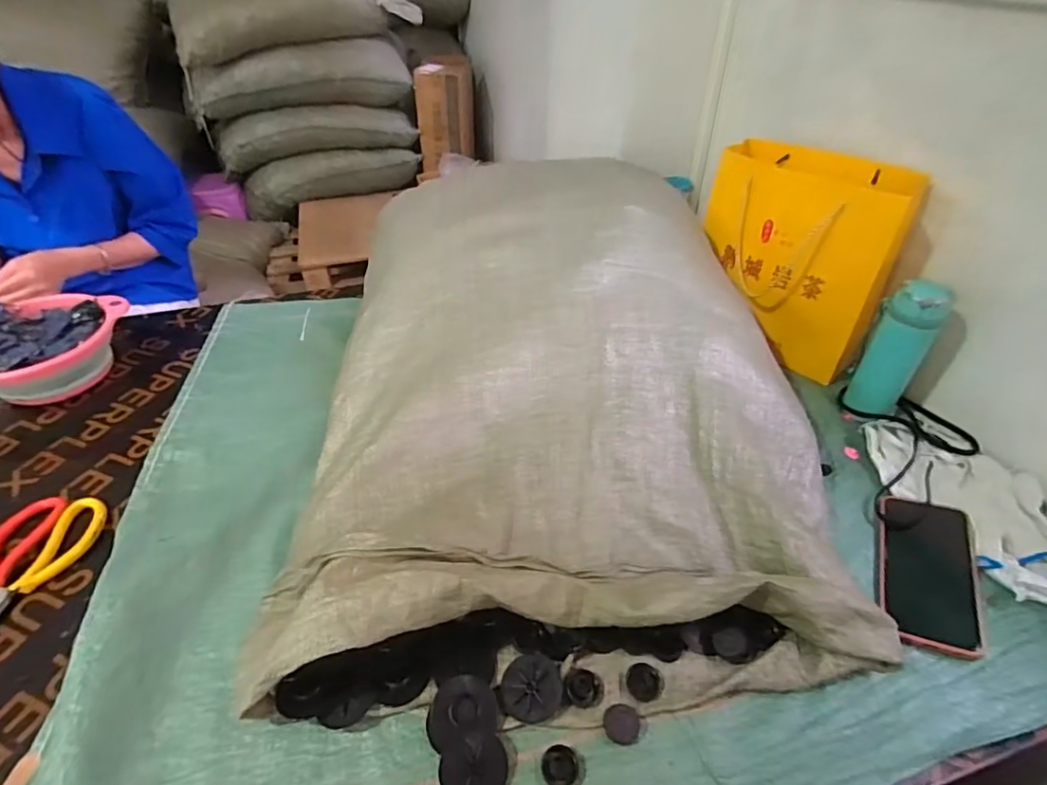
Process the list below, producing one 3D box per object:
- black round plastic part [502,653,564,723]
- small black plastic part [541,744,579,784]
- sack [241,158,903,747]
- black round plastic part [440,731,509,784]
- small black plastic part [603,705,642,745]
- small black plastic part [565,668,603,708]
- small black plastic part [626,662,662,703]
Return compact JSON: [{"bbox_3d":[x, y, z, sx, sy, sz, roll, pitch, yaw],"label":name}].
[{"bbox_3d":[0.007,0.244,0.449,0.049,0.011,0.048,0,41,0],"label":"black round plastic part"},{"bbox_3d":[0.028,0.287,0.415,0.028,0.013,0.027,0,41,0],"label":"small black plastic part"},{"bbox_3d":[0.036,0.009,0.573,0.518,0.215,0.548,-3,41,-3],"label":"sack"},{"bbox_3d":[-0.038,0.287,0.413,0.050,0.014,0.050,3,57,-5],"label":"black round plastic part"},{"bbox_3d":[0.078,0.265,0.432,0.028,0.020,0.027,0,41,0],"label":"small black plastic part"},{"bbox_3d":[0.052,0.247,0.453,0.031,0.011,0.027,-15,43,-16],"label":"small black plastic part"},{"bbox_3d":[0.103,0.245,0.457,0.029,0.006,0.028,0,41,0],"label":"small black plastic part"}]

